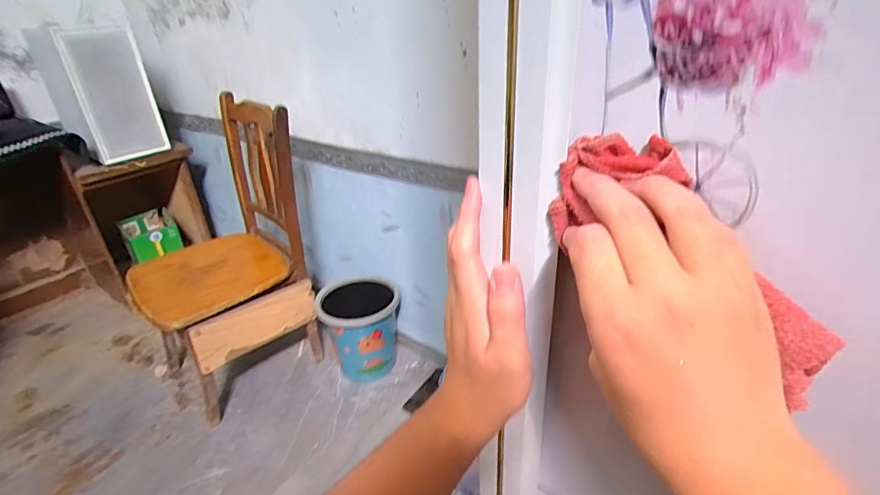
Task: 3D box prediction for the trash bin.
[{"bbox_3d":[-0.265,0.269,1.532,0.266,0.290,0.227,-9,29,-11],"label":"trash bin"}]

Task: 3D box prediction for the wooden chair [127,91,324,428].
[{"bbox_3d":[-0.677,0.004,1.385,0.444,0.762,0.436,-27,36,-37],"label":"wooden chair"}]

